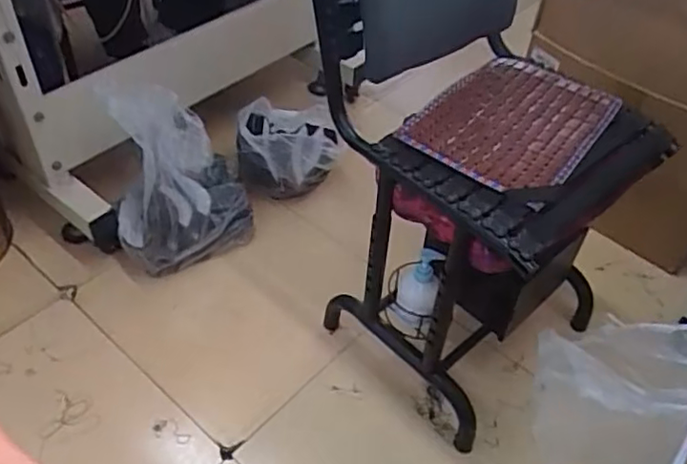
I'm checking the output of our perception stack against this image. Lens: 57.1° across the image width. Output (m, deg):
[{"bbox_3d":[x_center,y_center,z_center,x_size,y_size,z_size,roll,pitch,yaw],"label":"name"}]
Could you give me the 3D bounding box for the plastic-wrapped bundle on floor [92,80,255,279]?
[{"bbox_3d":[-0.347,-0.136,1.310,0.269,0.377,0.294,-11,47,-16],"label":"plastic-wrapped bundle on floor"}]

